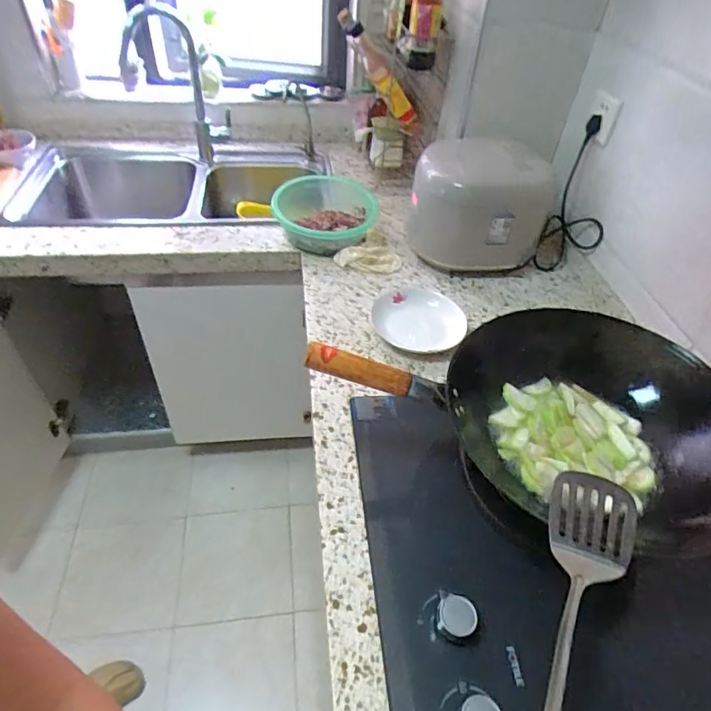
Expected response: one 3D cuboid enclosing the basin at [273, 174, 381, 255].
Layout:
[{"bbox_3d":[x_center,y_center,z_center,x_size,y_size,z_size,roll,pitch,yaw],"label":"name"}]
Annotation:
[{"bbox_3d":[-0.065,-0.306,1.068,0.214,0.094,0.186,6,45,1],"label":"basin"}]

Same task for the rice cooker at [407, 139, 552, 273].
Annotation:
[{"bbox_3d":[0.254,-0.309,1.018,0.270,0.211,0.217,16,46,10],"label":"rice cooker"}]

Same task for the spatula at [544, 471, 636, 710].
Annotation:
[{"bbox_3d":[0.184,0.286,0.434,0.073,0.028,0.362,15,73,10],"label":"spatula"}]

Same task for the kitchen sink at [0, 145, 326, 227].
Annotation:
[{"bbox_3d":[-0.461,-0.385,1.253,0.695,0.165,0.395,3,45,-2],"label":"kitchen sink"}]

